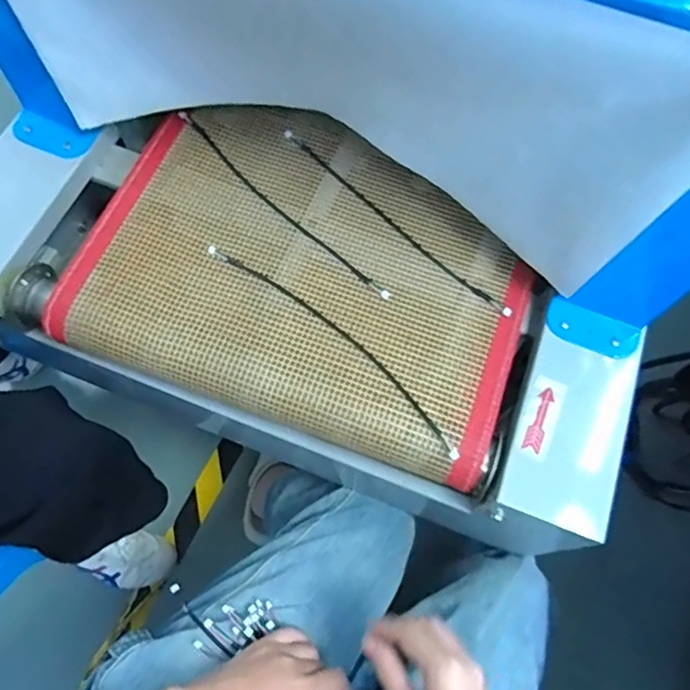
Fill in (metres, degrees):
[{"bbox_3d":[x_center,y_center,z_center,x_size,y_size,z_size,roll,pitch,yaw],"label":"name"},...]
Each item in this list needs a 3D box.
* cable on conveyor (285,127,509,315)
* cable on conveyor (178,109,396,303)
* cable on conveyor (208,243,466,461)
[{"bbox_3d":[0.045,-0.118,0.556,0.281,0.017,0.009,42,75,12],"label":"cable on conveyor"},{"bbox_3d":[-0.063,-0.134,0.555,0.284,0.009,0.012,43,75,12],"label":"cable on conveyor"},{"bbox_3d":[-0.009,-0.004,0.502,0.279,0.005,0.025,40,67,13],"label":"cable on conveyor"}]

